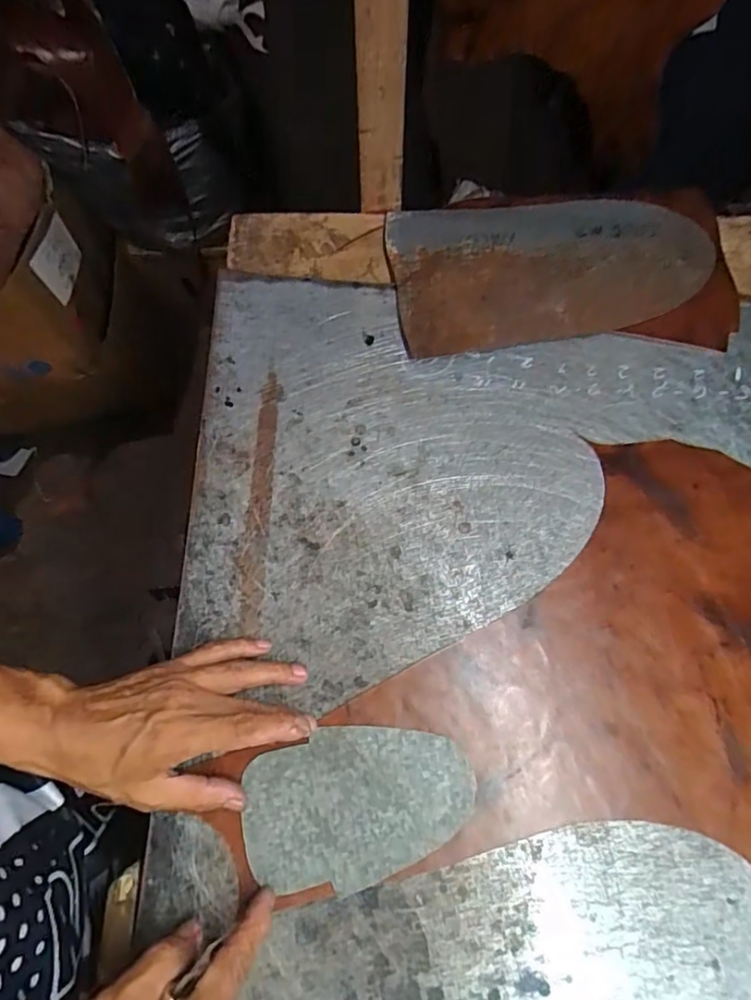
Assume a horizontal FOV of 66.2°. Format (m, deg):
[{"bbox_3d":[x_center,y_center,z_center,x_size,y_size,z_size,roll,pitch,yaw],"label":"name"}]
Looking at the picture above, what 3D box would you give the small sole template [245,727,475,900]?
[{"bbox_3d":[-0.011,0.201,0.384,0.150,0.006,0.092,-16,73,-5],"label":"small sole template"}]

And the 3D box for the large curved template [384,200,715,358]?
[{"bbox_3d":[0.155,-0.210,0.518,0.276,0.013,0.145,-8,73,-3],"label":"large curved template"}]

